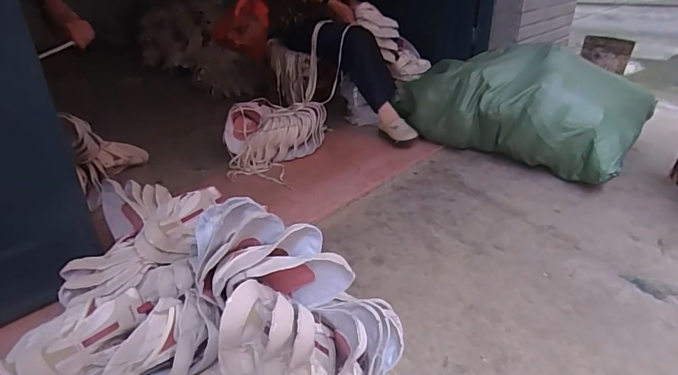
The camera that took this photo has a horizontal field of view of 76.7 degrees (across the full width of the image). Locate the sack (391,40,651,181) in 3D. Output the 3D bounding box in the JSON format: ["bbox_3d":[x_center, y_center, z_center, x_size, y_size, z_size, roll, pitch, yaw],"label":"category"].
[{"bbox_3d":[0.634,-0.321,1.660,0.884,0.376,0.293,21,36,36],"label":"sack"}]

